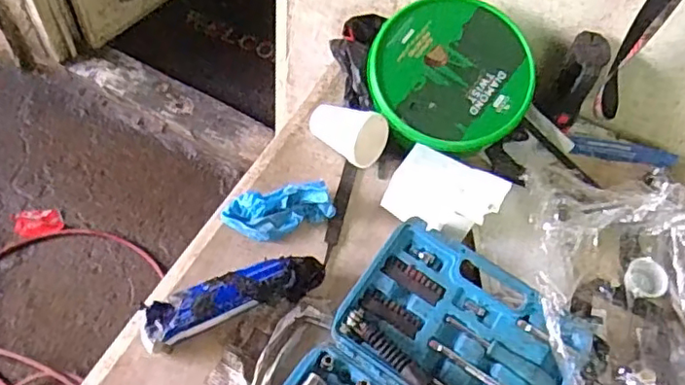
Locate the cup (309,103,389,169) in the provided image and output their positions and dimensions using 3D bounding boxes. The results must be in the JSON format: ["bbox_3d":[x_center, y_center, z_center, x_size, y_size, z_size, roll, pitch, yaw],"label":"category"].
[{"bbox_3d":[0.002,-0.081,0.868,0.114,0.069,0.066,29,60,11],"label":"cup"}]

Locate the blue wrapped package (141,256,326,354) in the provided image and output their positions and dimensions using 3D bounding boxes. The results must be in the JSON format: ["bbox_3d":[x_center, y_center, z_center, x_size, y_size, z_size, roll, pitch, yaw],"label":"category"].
[{"bbox_3d":[-0.133,0.127,0.751,0.228,0.044,0.060,-18,63,-16],"label":"blue wrapped package"}]

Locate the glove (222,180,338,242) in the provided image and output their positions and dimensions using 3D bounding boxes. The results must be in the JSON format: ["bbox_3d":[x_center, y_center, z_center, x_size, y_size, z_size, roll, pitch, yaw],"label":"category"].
[{"bbox_3d":[-0.087,0.024,0.832,0.144,0.030,0.070,-18,63,-16],"label":"glove"}]

